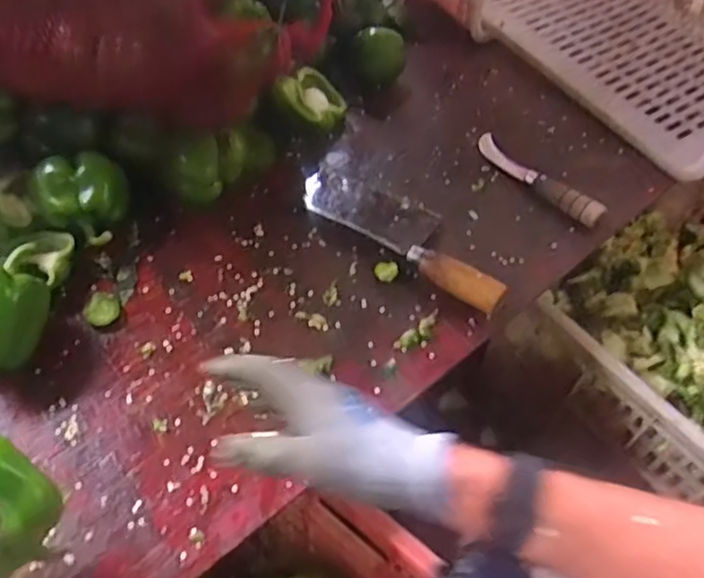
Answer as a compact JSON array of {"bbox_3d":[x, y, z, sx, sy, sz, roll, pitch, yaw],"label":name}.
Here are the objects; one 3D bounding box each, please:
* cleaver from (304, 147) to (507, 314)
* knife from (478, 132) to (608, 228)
[{"bbox_3d":[0.052,-0.072,0.681,0.262,0.033,0.081,39,59,21],"label":"cleaver"},{"bbox_3d":[0.203,-0.127,0.731,0.035,0.030,0.173,-27,60,-23],"label":"knife"}]

